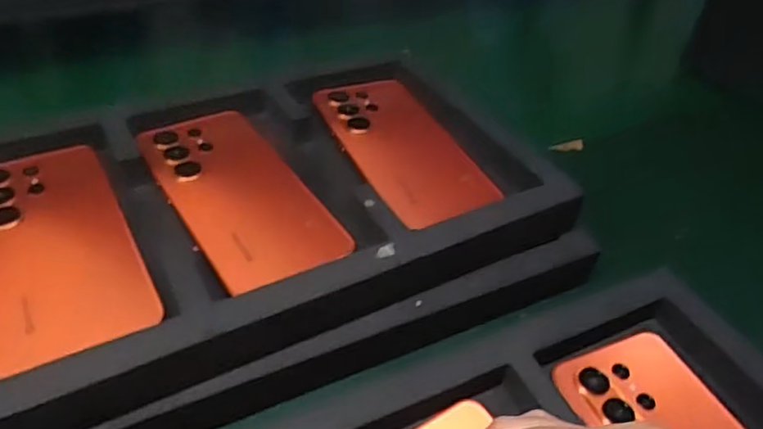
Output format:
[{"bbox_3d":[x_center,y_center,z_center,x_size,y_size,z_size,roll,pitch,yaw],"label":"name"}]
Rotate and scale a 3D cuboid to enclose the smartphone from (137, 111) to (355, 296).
[{"bbox_3d":[-0.092,-0.016,0.374,0.074,0.005,0.165,-22,49,-28],"label":"smartphone"}]

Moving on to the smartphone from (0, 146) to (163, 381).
[{"bbox_3d":[-0.182,0.013,0.332,0.074,0.015,0.166,-20,47,-25],"label":"smartphone"}]

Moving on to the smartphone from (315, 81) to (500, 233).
[{"bbox_3d":[0.015,-0.049,0.427,0.079,0.006,0.162,-15,46,-22],"label":"smartphone"}]

